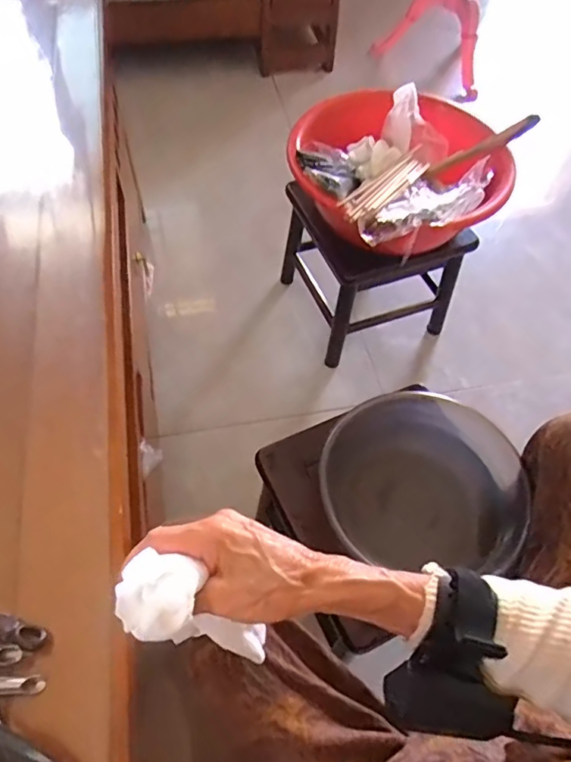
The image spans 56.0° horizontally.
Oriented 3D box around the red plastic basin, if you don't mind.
[{"bbox_3d":[0.193,-0.359,0.886,0.358,0.144,0.346,1,57,-2],"label":"red plastic basin"}]

